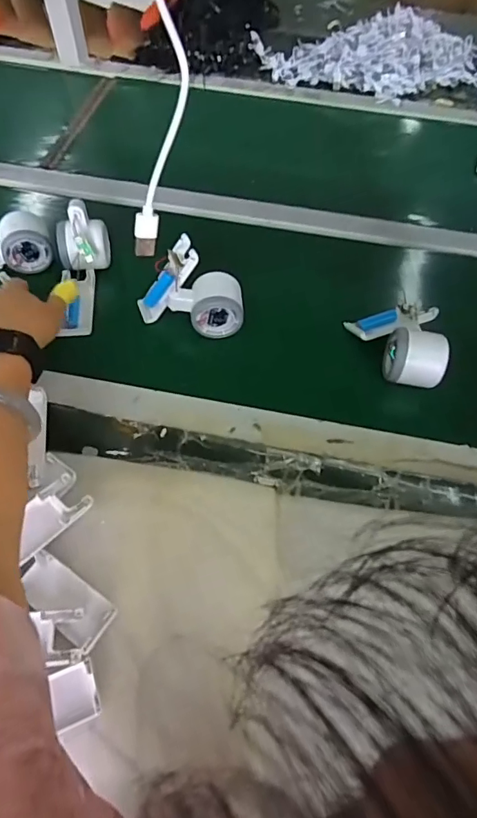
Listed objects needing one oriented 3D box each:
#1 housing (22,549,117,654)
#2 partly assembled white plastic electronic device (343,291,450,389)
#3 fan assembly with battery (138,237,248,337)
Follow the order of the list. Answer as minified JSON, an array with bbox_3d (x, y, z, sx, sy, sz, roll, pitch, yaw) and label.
[{"bbox_3d":[-0.141,0.153,0.380,0.087,0.011,0.036,31,64,17],"label":"housing"},{"bbox_3d":[0.191,-0.082,0.523,0.094,0.053,0.124,-17,61,-10],"label":"partly assembled white plastic electronic device"},{"bbox_3d":[-0.051,-0.137,0.537,0.123,0.074,0.067,17,61,9],"label":"fan assembly with battery"}]

